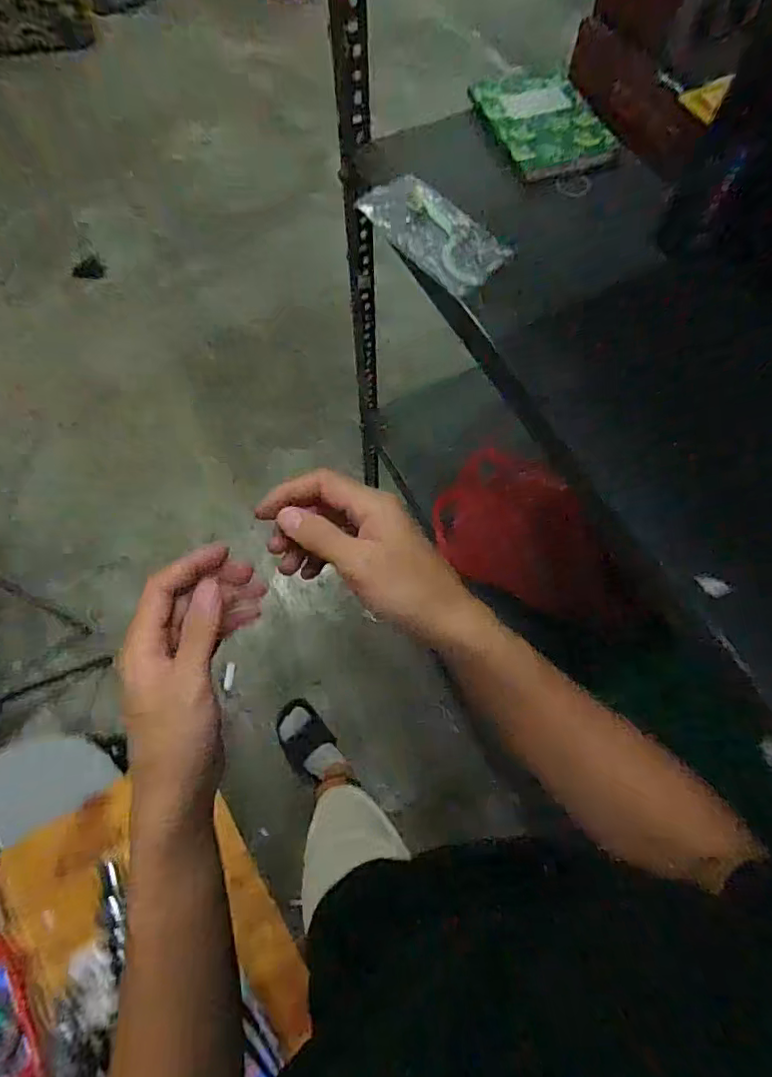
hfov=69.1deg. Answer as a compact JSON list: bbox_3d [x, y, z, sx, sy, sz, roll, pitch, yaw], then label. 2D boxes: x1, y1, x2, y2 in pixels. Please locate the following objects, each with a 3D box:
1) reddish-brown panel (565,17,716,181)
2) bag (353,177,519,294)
[{"bbox_3d":[0.239,-0.425,0.541,0.025,0.053,0.195,-22,68,-10],"label":"reddish-brown panel"},{"bbox_3d":[0.044,-0.285,0.522,0.067,0.020,0.148,-35,71,-15],"label":"bag"}]

